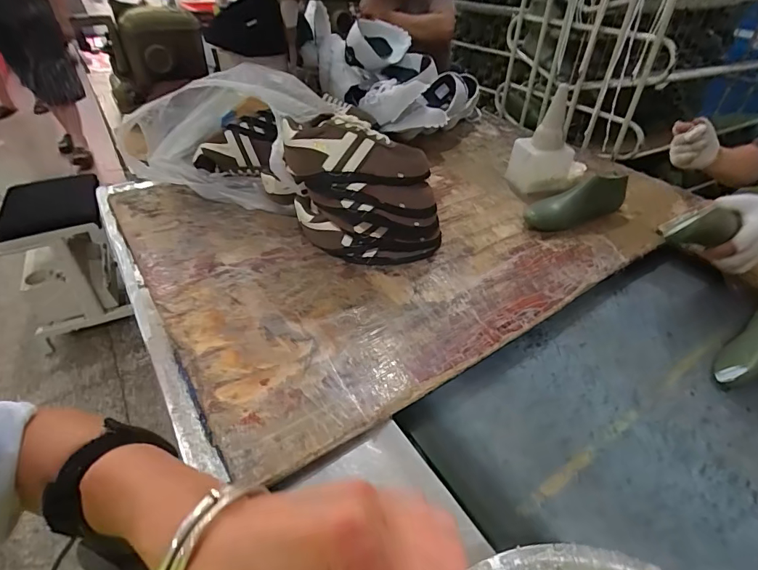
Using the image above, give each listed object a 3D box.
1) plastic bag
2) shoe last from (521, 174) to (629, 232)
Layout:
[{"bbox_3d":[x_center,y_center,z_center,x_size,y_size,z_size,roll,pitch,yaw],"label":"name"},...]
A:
[{"bbox_3d":[-0.345,-0.353,0.997,0.470,0.249,0.272,17,41,17],"label":"plastic bag"},{"bbox_3d":[0.448,-0.187,0.922,0.278,0.087,0.061,-15,42,-20],"label":"shoe last"}]

